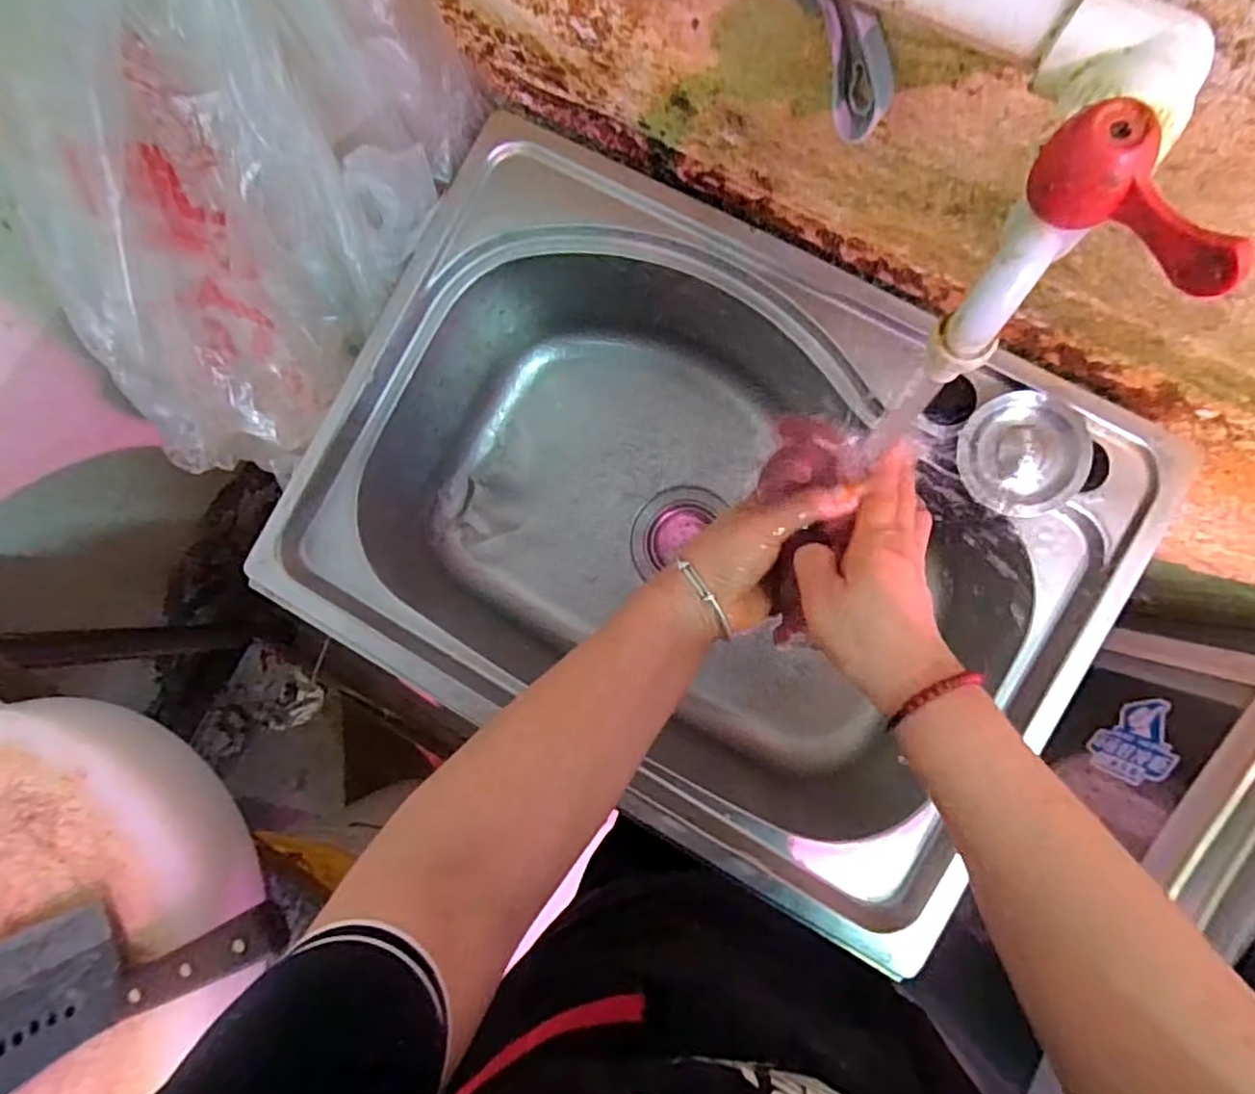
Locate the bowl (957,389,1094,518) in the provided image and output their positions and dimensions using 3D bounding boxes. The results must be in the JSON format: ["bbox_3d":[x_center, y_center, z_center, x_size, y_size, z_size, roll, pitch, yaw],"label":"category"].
[{"bbox_3d":[0.271,-0.063,0.443,0.080,0.029,0.078,5,87,7],"label":"bowl"}]

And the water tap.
[{"bbox_3d":[0.154,-0.122,0.214,0.057,0.069,0.120,15,88,8],"label":"water tap"}]

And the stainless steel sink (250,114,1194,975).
[{"bbox_3d":[0.052,-0.017,0.562,0.569,0.193,0.417,28,90,8],"label":"stainless steel sink"}]

